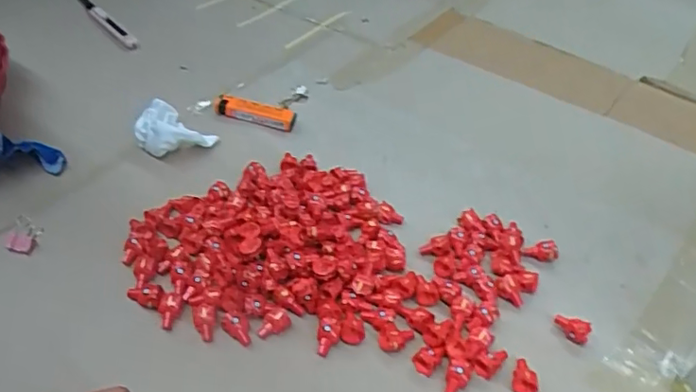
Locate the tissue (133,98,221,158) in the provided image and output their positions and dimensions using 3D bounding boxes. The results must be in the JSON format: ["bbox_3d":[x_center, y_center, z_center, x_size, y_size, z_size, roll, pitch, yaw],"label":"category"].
[{"bbox_3d":[-0.161,-0.058,0.522,0.064,0.033,0.041,20,48,17],"label":"tissue"}]

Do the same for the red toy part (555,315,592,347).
[{"bbox_3d":[0.165,0.097,0.423,0.026,0.017,0.013,26,50,22],"label":"red toy part"}]

